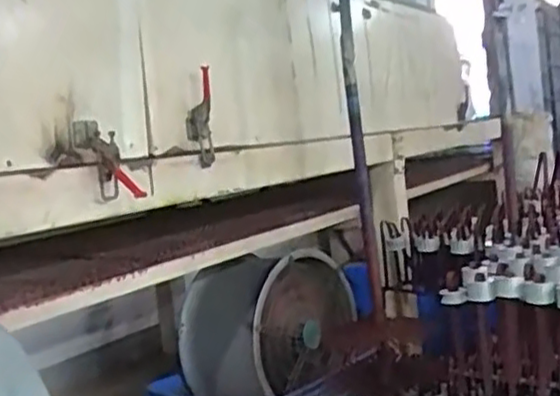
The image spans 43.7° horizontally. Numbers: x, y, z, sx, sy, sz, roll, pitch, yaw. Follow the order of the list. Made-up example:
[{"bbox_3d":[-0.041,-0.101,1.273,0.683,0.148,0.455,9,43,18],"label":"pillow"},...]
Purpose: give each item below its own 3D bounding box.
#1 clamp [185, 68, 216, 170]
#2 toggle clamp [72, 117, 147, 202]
[{"bbox_3d":[-0.141,-0.137,1.189,0.049,0.168,0.036,-9,17,-26],"label":"clamp"},{"bbox_3d":[-0.248,-0.049,0.980,0.066,0.135,0.036,-32,8,-8],"label":"toggle clamp"}]

